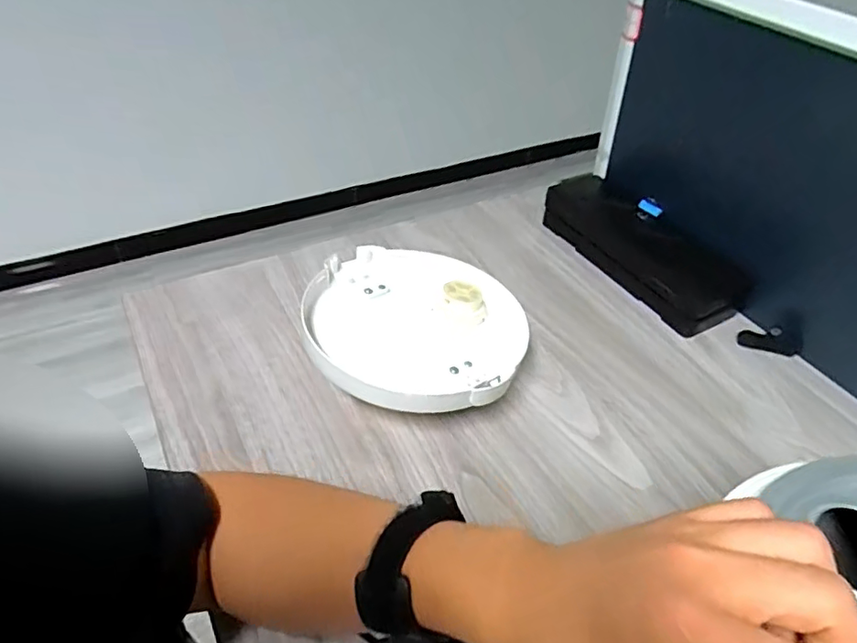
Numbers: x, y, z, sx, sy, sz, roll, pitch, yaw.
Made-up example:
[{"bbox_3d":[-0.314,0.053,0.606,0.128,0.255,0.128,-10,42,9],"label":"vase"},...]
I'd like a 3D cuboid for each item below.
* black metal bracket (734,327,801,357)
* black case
[{"bbox_3d":[0.359,0.020,0.601,0.058,0.027,0.012,8,42,23],"label":"black metal bracket"},{"bbox_3d":[0.250,-0.090,0.688,0.078,0.059,0.258,-20,48,-24],"label":"black case"}]

